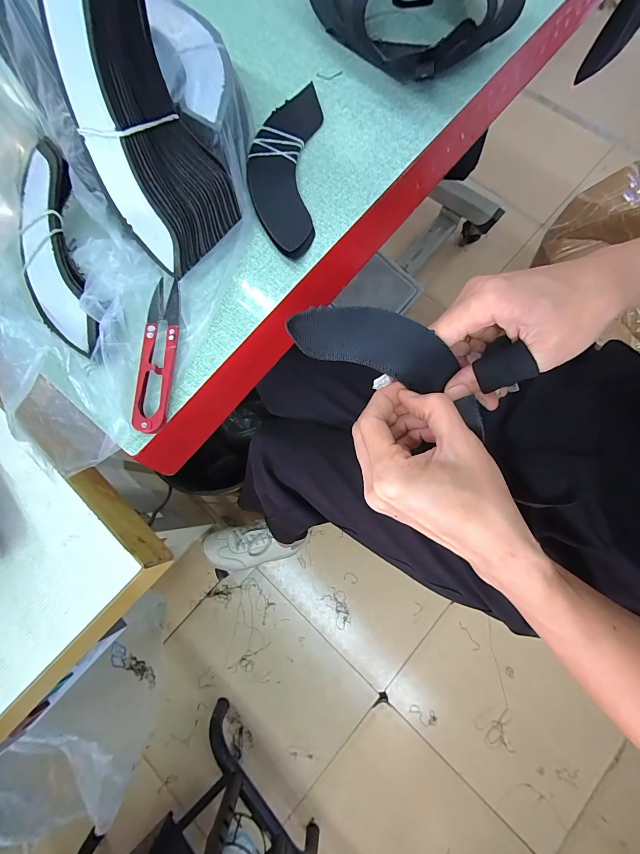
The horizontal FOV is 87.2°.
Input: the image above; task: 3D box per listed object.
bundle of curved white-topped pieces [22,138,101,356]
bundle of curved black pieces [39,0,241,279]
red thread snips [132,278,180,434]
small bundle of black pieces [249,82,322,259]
[{"bbox_3d":[-0.200,-0.130,0.256,0.062,0.022,0.167,-21,83,16],"label":"bundle of curved white-topped pieces"},{"bbox_3d":[-0.114,-0.203,0.214,0.081,0.184,0.069,-16,34,-3],"label":"bundle of curved black pieces"},{"bbox_3d":[-0.116,-0.053,0.243,0.021,0.011,0.116,0,76,1],"label":"red thread snips"},{"bbox_3d":[-0.031,-0.220,0.285,0.056,0.011,0.174,3,76,1],"label":"small bundle of black pieces"}]

